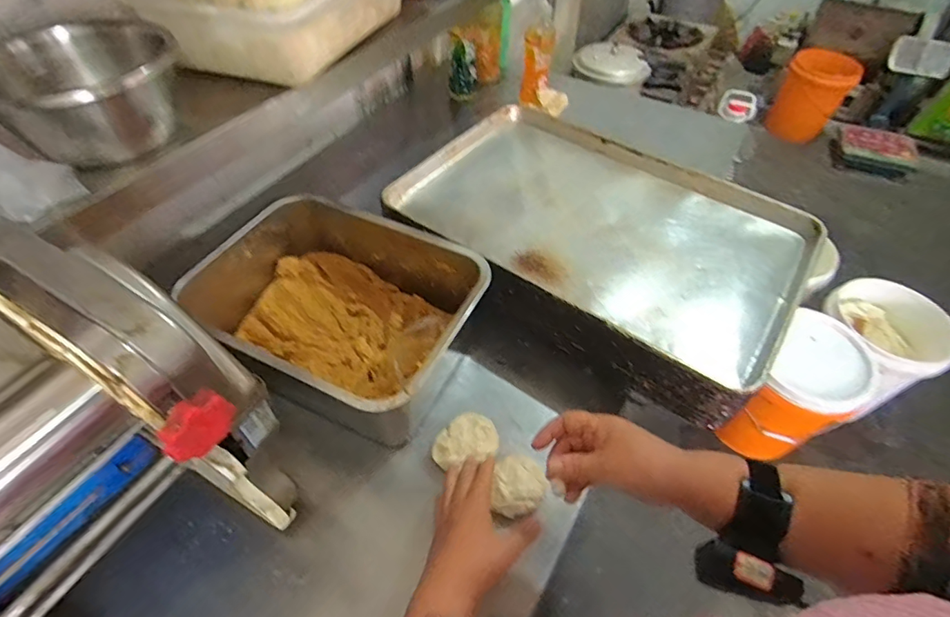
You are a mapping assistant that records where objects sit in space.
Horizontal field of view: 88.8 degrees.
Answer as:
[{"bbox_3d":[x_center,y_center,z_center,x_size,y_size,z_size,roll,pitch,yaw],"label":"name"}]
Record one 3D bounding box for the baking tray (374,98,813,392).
[{"bbox_3d":[0.201,-0.151,0.787,0.604,0.041,0.421,32,57,23],"label":"baking tray"}]

